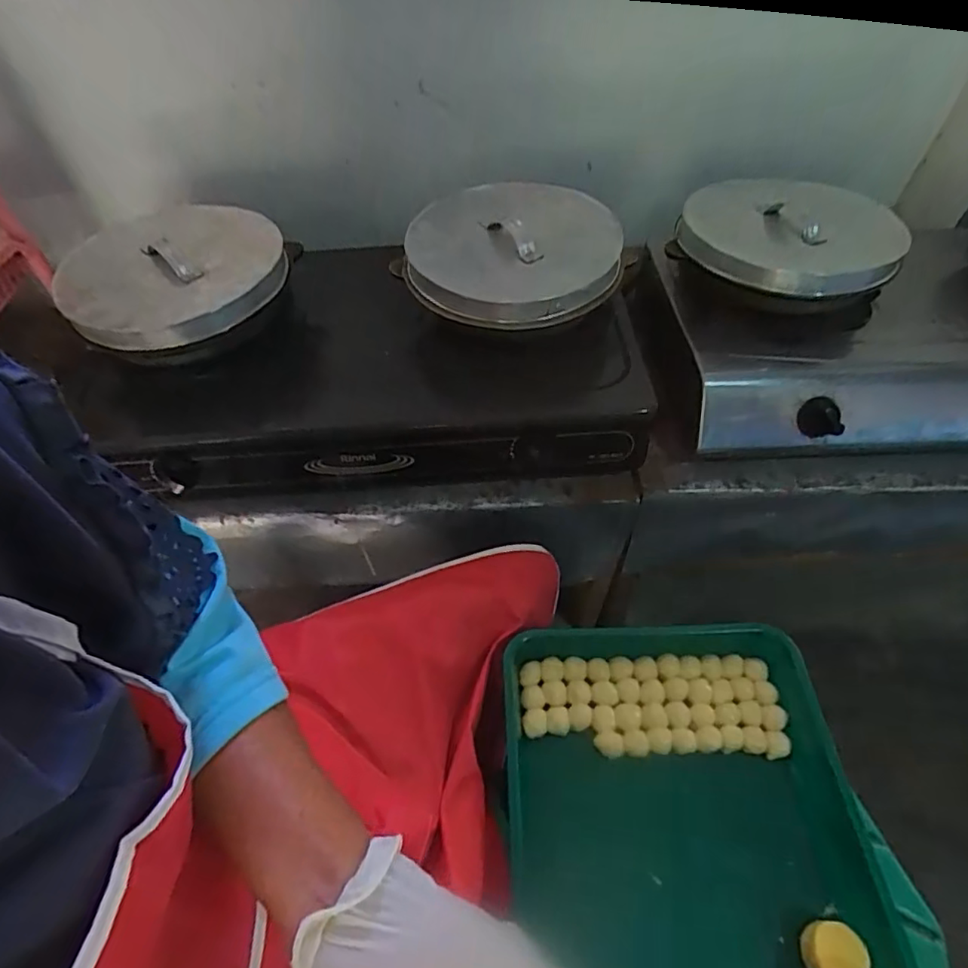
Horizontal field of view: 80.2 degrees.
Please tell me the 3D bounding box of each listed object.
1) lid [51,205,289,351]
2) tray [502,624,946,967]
[{"bbox_3d":[-0.382,-0.266,0.702,0.234,0.037,0.255,-1,52,1],"label":"lid"},{"bbox_3d":[0.177,0.282,0.446,0.317,0.079,0.358,-2,52,0],"label":"tray"}]

